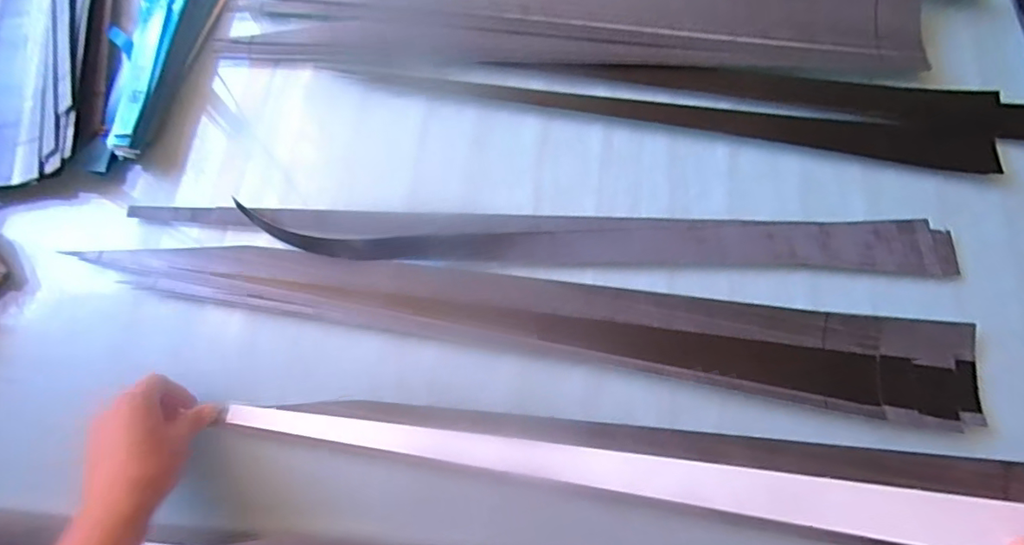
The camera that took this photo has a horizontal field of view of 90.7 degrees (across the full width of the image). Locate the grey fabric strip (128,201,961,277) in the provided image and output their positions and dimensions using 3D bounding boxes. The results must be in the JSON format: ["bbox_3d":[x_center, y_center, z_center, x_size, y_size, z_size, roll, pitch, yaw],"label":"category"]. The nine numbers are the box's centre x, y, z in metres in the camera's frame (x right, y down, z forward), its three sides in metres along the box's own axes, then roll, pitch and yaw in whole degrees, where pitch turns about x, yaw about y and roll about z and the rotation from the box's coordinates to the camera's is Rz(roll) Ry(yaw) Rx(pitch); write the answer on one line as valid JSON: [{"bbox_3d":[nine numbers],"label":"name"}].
[{"bbox_3d":[0.031,-0.035,0.512,0.792,0.016,0.067,2,70,2],"label":"grey fabric strip"}]

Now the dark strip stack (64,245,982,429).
[{"bbox_3d":[0.003,0.041,0.487,0.832,0.014,0.080,8,71,4],"label":"dark strip stack"}]

